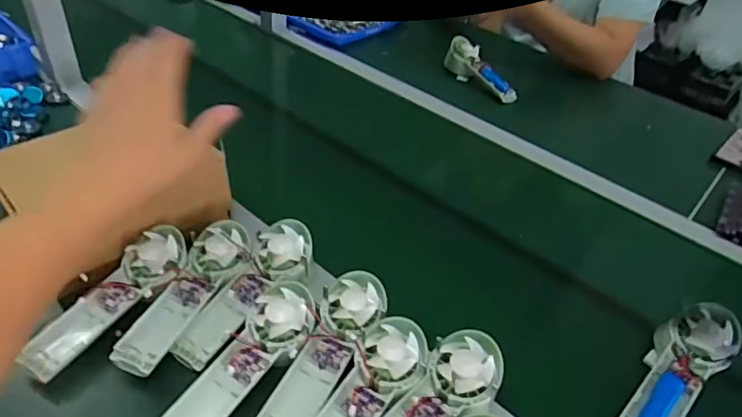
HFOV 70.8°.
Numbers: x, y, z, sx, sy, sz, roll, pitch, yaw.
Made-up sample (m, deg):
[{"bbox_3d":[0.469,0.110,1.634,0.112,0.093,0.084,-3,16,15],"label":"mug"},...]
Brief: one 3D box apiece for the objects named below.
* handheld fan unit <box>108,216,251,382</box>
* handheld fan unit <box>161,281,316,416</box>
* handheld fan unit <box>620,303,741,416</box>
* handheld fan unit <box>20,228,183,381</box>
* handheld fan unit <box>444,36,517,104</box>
[{"bbox_3d":[-0.181,0.077,0.506,0.056,0.034,0.174,19,39,15],"label":"handheld fan unit"},{"bbox_3d":[-0.118,0.135,0.458,0.062,0.023,0.175,26,54,22],"label":"handheld fan unit"},{"bbox_3d":[0.288,0.163,0.495,0.064,0.056,0.169,35,63,30],"label":"handheld fan unit"},{"bbox_3d":[-0.254,0.084,0.505,0.067,0.025,0.174,24,53,19],"label":"handheld fan unit"},{"bbox_3d":[0.204,-0.259,1.009,0.069,0.079,0.177,-12,42,-23],"label":"handheld fan unit"}]

